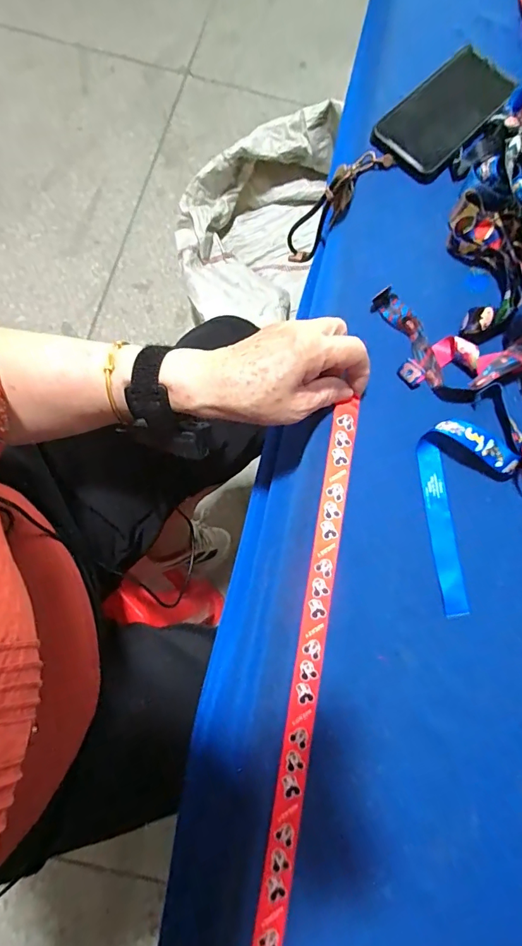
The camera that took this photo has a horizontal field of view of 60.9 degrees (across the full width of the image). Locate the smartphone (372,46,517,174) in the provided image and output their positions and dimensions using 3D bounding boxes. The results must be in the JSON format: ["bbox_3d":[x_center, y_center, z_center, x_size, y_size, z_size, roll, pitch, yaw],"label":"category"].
[{"bbox_3d":[0.186,-0.369,0.450,0.077,0.013,0.146,42,79,5],"label":"smartphone"}]

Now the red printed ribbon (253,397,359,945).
[{"bbox_3d":[0.037,0.150,0.341,0.022,0.005,0.431,12,77,-5],"label":"red printed ribbon"}]

